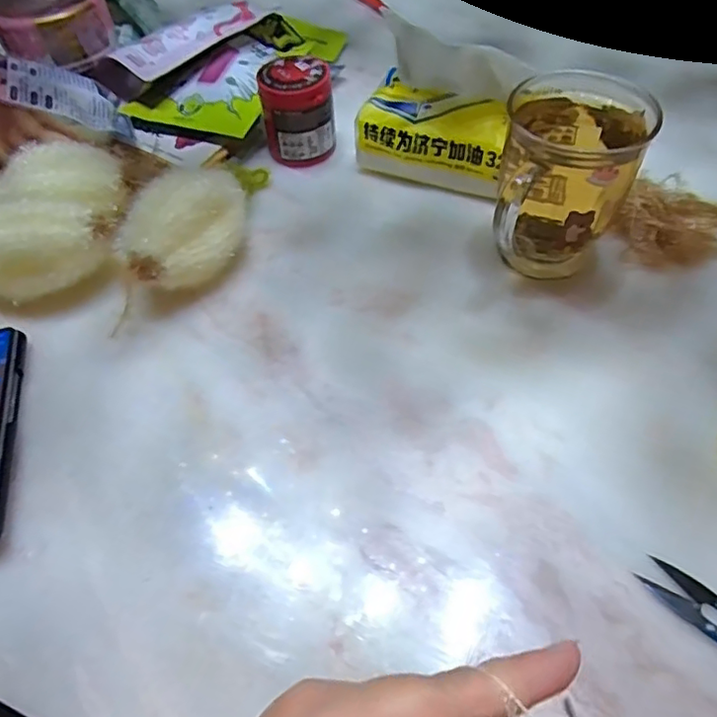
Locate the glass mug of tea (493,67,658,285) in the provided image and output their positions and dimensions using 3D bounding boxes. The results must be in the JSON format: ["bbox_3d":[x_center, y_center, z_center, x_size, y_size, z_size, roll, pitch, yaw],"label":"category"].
[{"bbox_3d":[0.146,-0.125,0.419,0.089,0.114,0.090,24,59,19],"label":"glass mug of tea"}]

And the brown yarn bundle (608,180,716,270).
[{"bbox_3d":[0.241,-0.101,0.443,0.079,0.040,0.058,23,58,18],"label":"brown yarn bundle"}]

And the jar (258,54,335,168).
[{"bbox_3d":[-0.054,-0.222,0.521,0.060,0.072,0.054,-5,54,0],"label":"jar"}]

